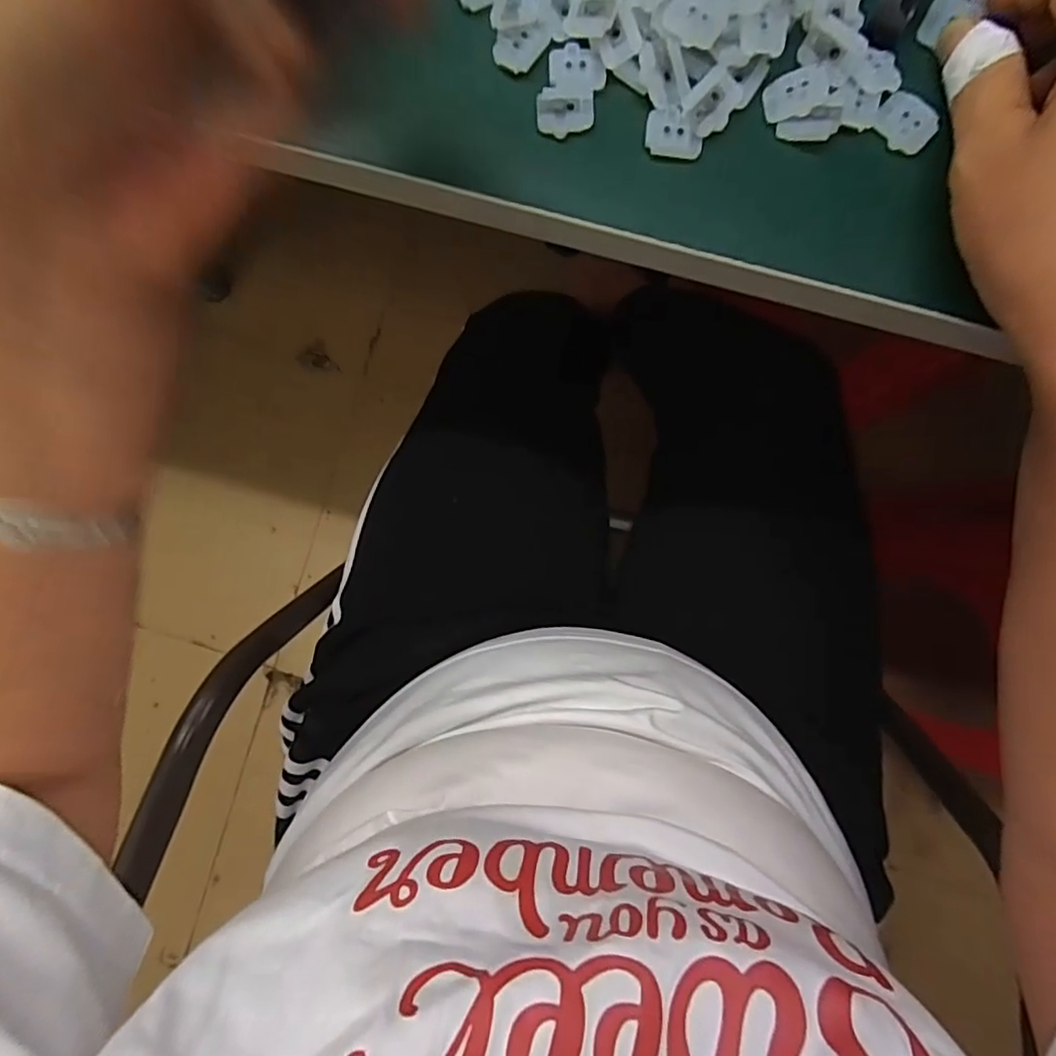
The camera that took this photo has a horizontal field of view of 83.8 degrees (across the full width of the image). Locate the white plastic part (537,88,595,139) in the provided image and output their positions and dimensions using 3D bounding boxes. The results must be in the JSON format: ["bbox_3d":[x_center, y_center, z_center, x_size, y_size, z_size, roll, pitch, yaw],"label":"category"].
[{"bbox_3d":[0.014,-0.160,0.226,0.021,0.004,0.016,3,89,2],"label":"white plastic part"}]

